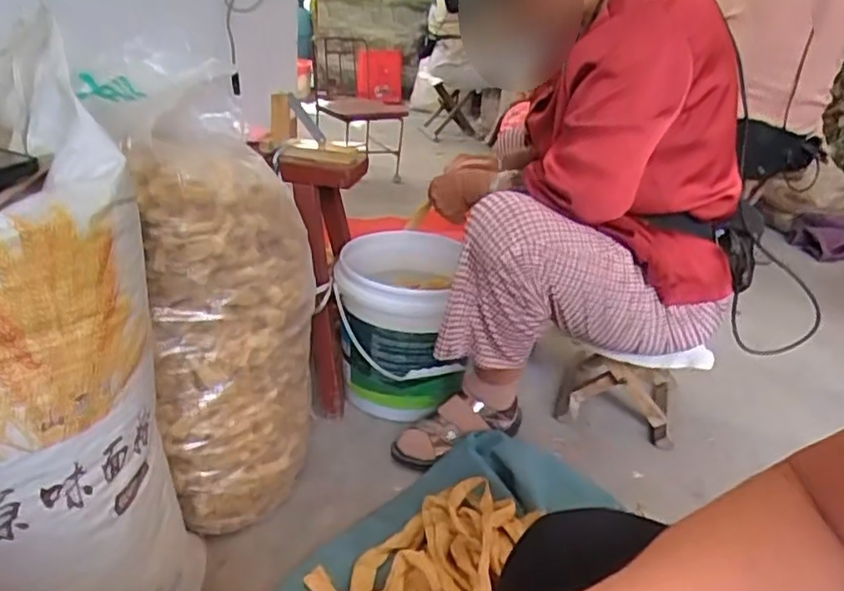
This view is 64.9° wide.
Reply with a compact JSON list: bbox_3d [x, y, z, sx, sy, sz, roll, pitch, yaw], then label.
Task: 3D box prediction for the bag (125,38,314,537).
[{"bbox_3d":[-0.260,0.000,0.906,0.221,0.519,0.303,-1,26,-13],"label":"bag"}]

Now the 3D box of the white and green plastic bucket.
[{"bbox_3d":[-0.036,0.057,1.187,0.222,0.278,0.231,5,25,1],"label":"white and green plastic bucket"}]

